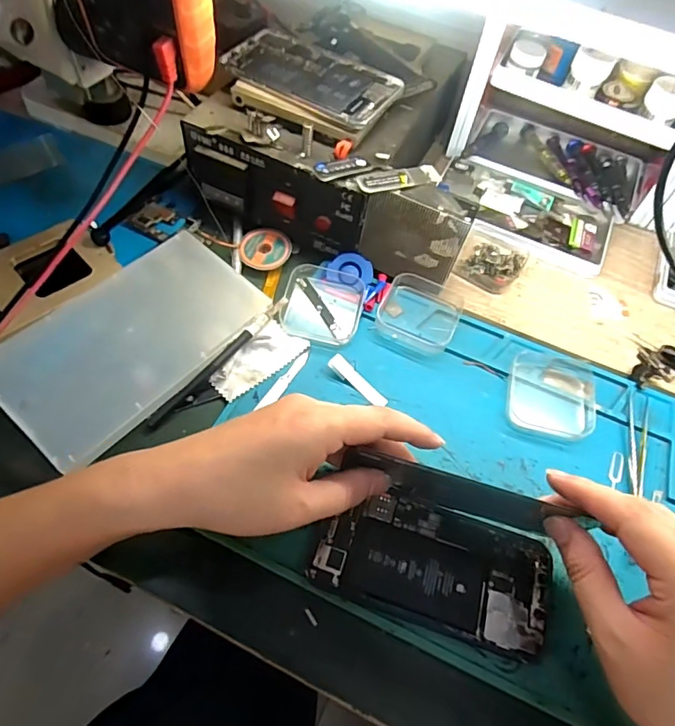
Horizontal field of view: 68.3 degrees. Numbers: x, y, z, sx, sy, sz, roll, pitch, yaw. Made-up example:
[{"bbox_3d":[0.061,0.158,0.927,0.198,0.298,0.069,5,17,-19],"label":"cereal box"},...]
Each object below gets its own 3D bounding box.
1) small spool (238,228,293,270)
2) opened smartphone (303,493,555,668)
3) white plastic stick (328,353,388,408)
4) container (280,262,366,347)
[{"bbox_3d":[-0.063,-0.100,0.435,0.043,0.007,0.040,6,57,-2],"label":"small spool"},{"bbox_3d":[0.059,0.125,0.309,0.141,0.008,0.068,17,57,5],"label":"opened smartphone"},{"bbox_3d":[0.015,0.014,0.374,0.052,0.006,0.011,42,64,3],"label":"white plastic stick"},{"bbox_3d":[-0.011,-0.050,0.406,0.063,0.014,0.069,13,57,3],"label":"container"}]

